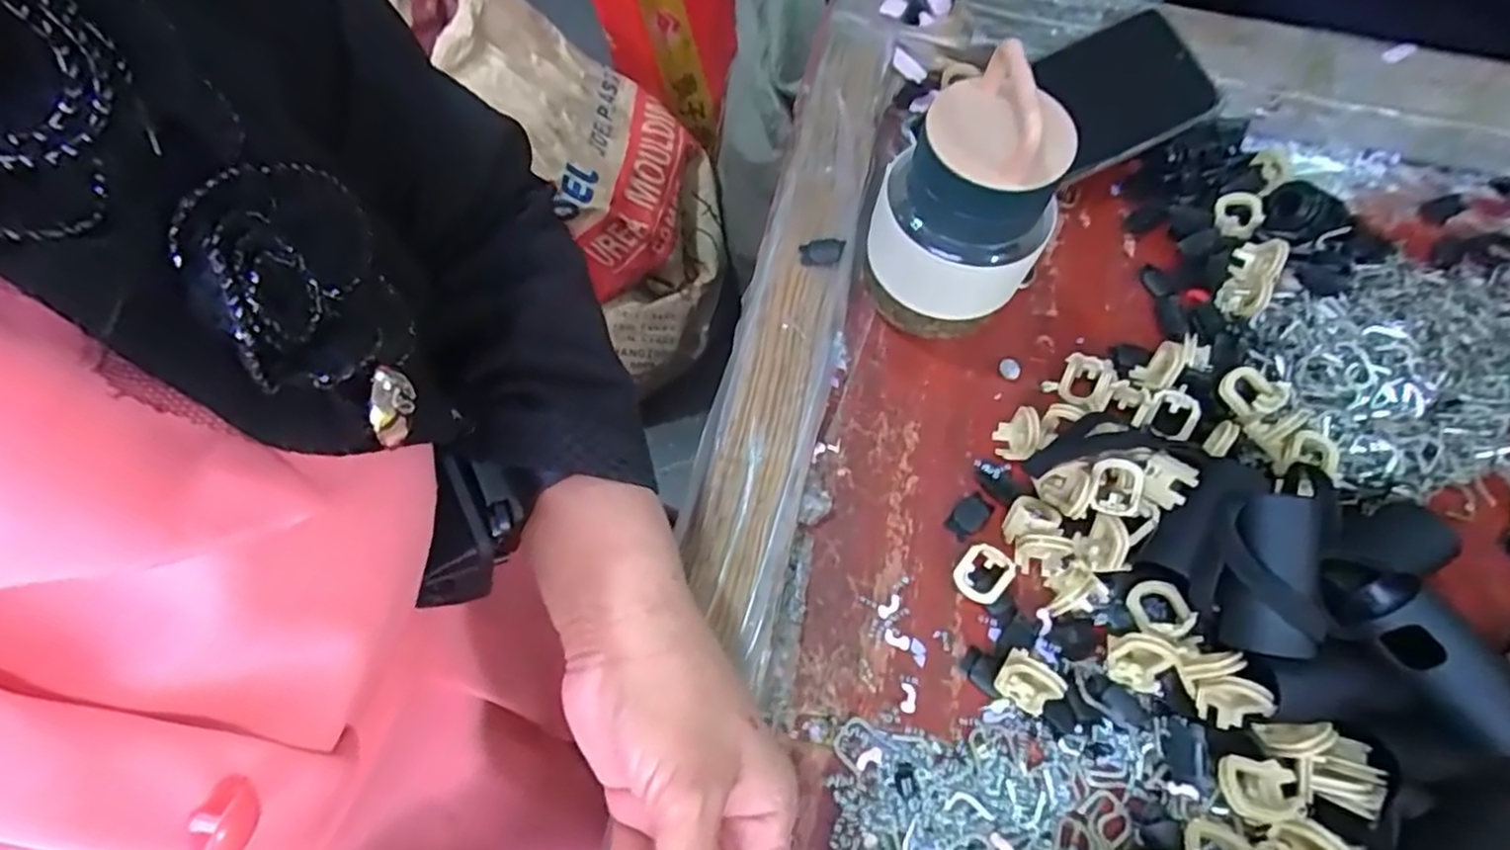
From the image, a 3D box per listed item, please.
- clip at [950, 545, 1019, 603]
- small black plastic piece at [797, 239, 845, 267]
[{"bbox_3d":[0.101,0.066,0.315,0.022,0.011,0.024,35,93,15],"label":"clip"},{"bbox_3d":[0.035,-0.088,0.369,0.023,0.005,0.014,-1,65,-2],"label":"small black plastic piece"}]

